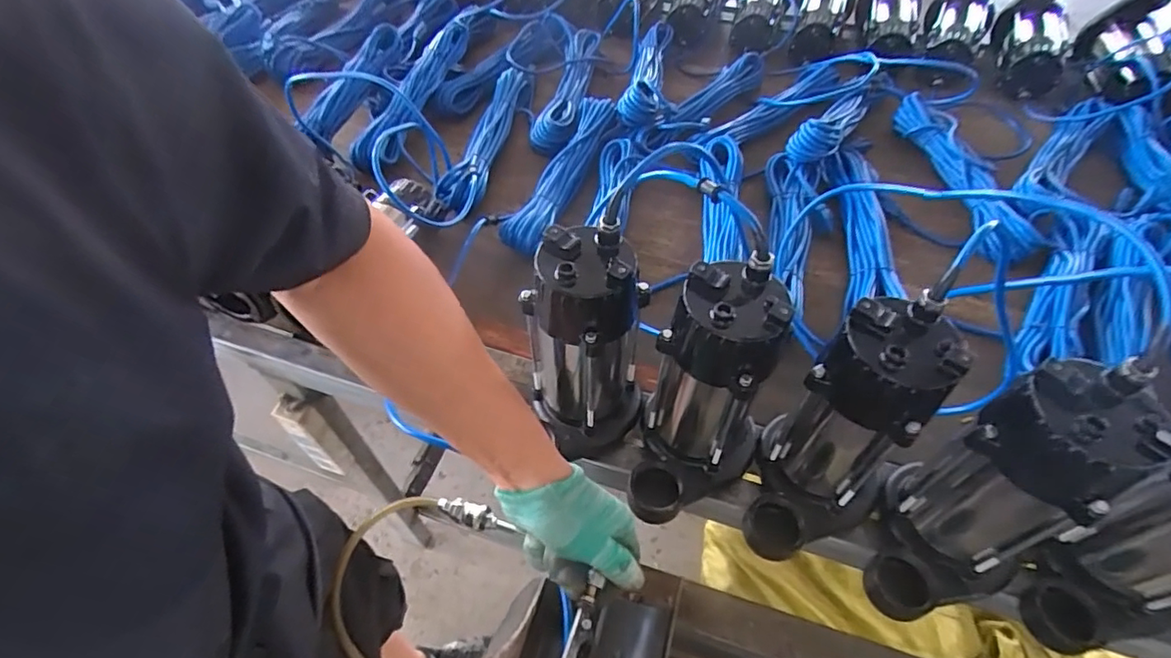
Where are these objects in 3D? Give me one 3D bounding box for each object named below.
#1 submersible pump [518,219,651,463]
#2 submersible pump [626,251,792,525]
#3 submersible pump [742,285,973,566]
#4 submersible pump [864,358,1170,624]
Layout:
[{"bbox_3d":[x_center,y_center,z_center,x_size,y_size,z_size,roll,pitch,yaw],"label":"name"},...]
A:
[{"bbox_3d":[0.006,0.017,0.534,0.108,0.232,0.101,-15,54,-11],"label":"submersible pump"},{"bbox_3d":[0.112,0.067,0.496,0.113,0.228,0.144,13,54,10],"label":"submersible pump"},{"bbox_3d":[0.215,0.097,0.470,0.108,0.224,0.141,30,58,21],"label":"submersible pump"},{"bbox_3d":[0.320,0.135,0.439,0.144,0.222,0.113,-19,55,-14],"label":"submersible pump"}]

